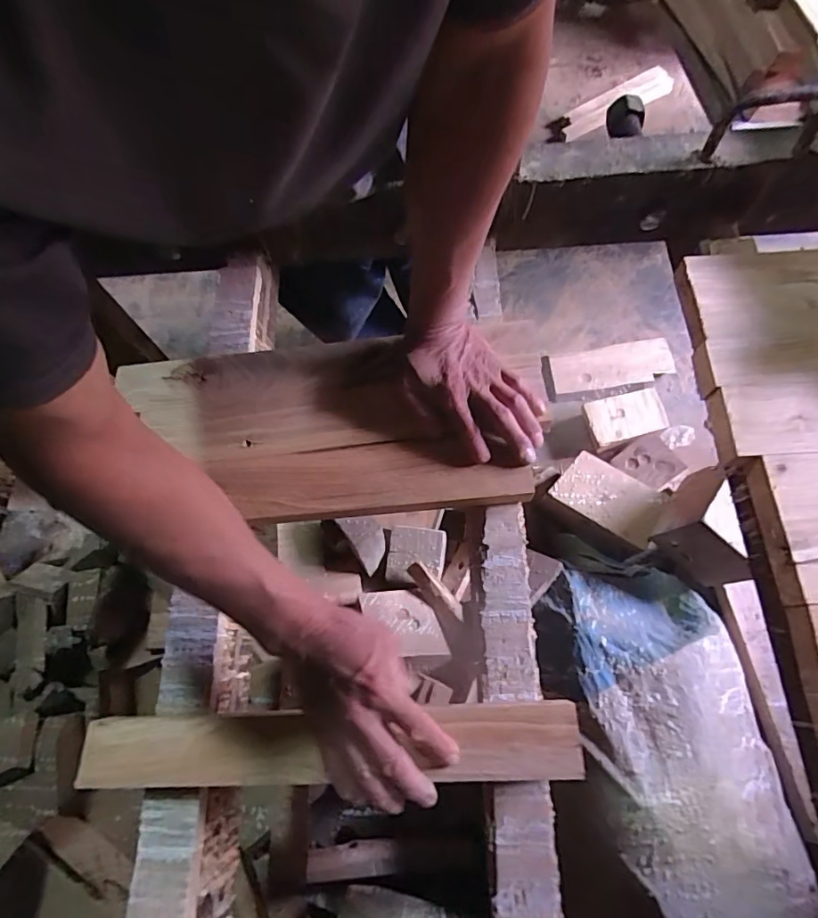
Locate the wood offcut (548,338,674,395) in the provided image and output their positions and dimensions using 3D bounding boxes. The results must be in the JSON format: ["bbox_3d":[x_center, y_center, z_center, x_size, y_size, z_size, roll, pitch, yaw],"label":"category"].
[{"bbox_3d":[0.534,-0.249,1.332,0.303,0.021,0.127,-7,68,3],"label":"wood offcut"}]

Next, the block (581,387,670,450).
[{"bbox_3d":[0.532,-0.101,1.237,0.187,0.057,0.129,-10,68,2],"label":"block"}]

